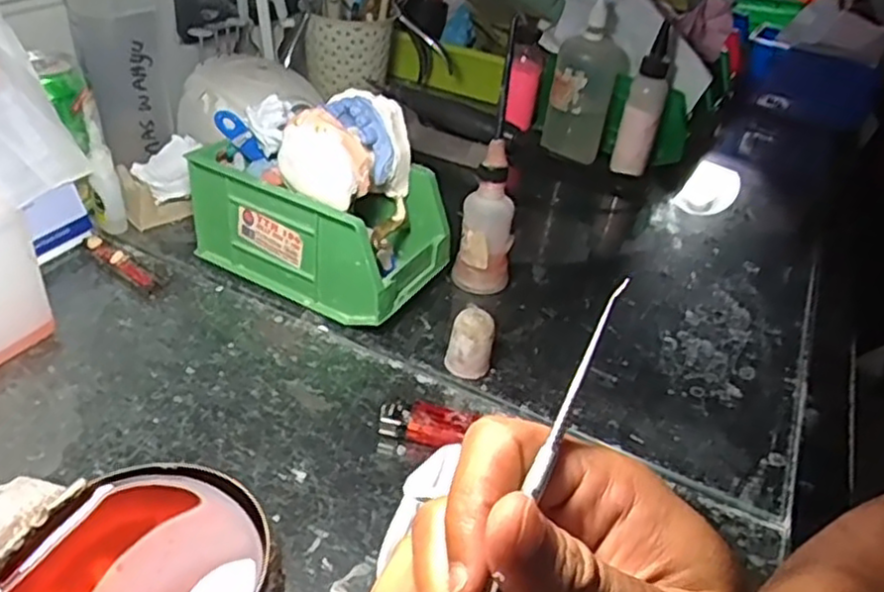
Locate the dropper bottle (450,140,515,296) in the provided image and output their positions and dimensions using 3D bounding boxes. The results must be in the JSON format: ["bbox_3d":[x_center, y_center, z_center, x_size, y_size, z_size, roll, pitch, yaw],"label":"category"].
[{"bbox_3d":[0.035,-0.053,0.526,0.035,0.108,0.036,-22,46,-33],"label":"dropper bottle"}]

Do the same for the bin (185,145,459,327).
[{"bbox_3d":[-0.088,-0.056,0.530,0.169,0.085,0.097,24,40,20],"label":"bin"}]

